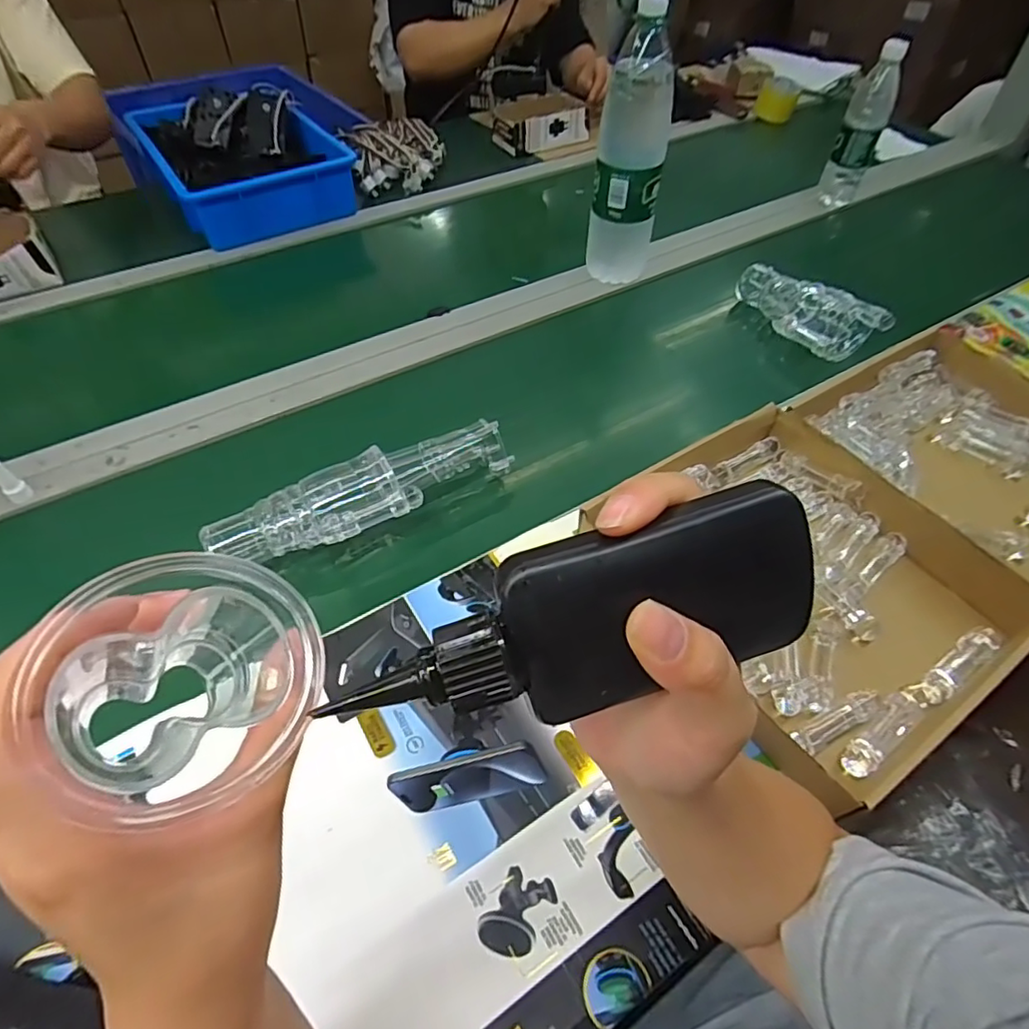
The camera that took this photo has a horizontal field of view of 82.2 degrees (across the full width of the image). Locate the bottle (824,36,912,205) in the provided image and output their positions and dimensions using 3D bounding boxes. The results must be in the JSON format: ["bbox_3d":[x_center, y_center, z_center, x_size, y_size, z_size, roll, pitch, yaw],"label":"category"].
[{"bbox_3d":[0.589,-0.641,1.010,0.076,0.247,0.057,22,54,15],"label":"bottle"}]

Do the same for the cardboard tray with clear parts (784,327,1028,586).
[{"bbox_3d":[0.492,-0.052,0.619,0.300,0.090,0.310,-26,57,-21],"label":"cardboard tray with clear parts"}]

